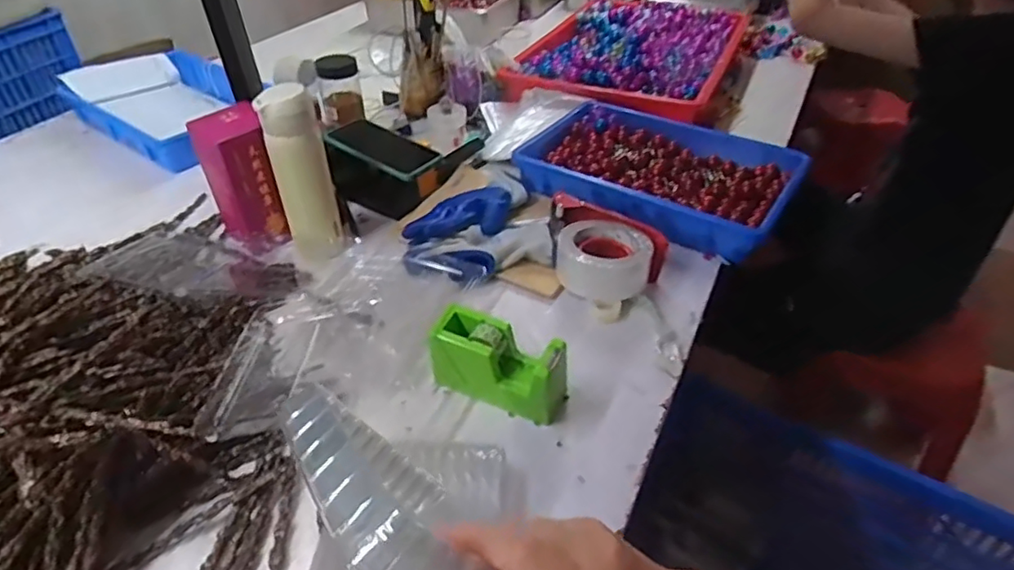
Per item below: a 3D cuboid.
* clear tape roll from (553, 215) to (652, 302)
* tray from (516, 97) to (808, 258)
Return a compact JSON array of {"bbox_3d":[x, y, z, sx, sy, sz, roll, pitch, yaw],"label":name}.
[{"bbox_3d":[0.117,-0.033,0.748,0.113,0.051,0.118,0,40,0],"label":"clear tape roll"},{"bbox_3d":[0.228,-0.180,0.910,0.369,0.075,0.268,23,45,26],"label":"tray"}]

